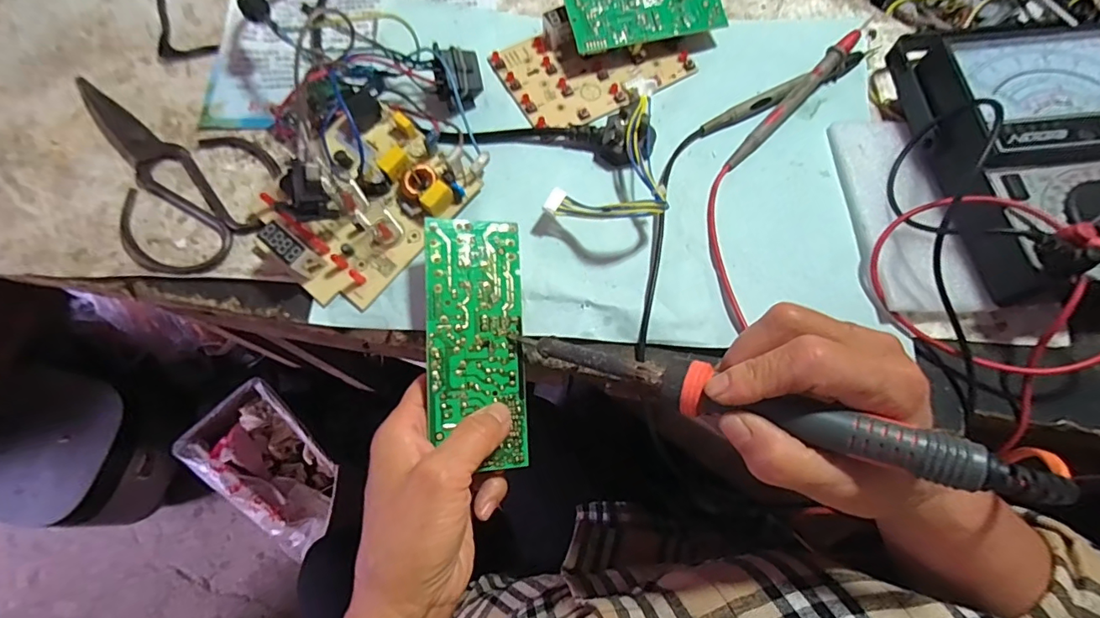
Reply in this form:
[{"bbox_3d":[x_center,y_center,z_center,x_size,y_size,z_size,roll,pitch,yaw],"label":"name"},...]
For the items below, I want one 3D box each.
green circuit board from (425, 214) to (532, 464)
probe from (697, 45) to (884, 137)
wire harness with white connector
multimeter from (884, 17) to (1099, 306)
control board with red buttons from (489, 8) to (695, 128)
[{"bbox_3d":[-0.041,0.018,0.282,0.054,0.004,0.139,-1,82,-20],"label":"green circuit board"},{"bbox_3d":[0.166,-0.152,0.341,0.138,0.014,0.016,-28,73,-10],"label":"probe"},{"bbox_3d":[0.036,-0.107,0.321,0.069,0.031,0.118,2,71,0],"label":"wire harness with white connector"},{"bbox_3d":[0.292,-0.096,0.300,0.124,0.051,0.181,-6,70,0],"label":"multimeter"},{"bbox_3d":[0.030,-0.178,0.351,0.124,0.019,0.082,-25,73,-9],"label":"control board with red buttons"}]

